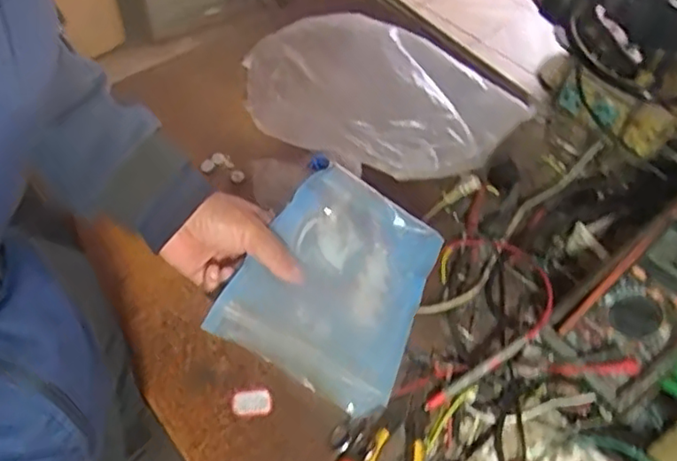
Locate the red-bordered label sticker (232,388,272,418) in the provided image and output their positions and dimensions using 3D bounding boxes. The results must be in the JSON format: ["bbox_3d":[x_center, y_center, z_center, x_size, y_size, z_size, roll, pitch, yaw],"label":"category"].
[{"bbox_3d":[-0.084,0.167,0.617,0.038,0.006,0.026,-3,53,-4],"label":"red-bordered label sticker"}]

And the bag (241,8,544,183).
[{"bbox_3d":[0.051,-0.163,0.755,0.311,0.093,0.169,21,55,14],"label":"bag"}]

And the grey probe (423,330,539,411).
[{"bbox_3d":[0.134,0.133,0.602,0.128,0.012,0.013,-40,48,19],"label":"grey probe"}]

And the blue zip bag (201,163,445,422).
[{"bbox_3d":[0.000,0.045,0.555,0.155,0.023,0.197,31,55,-4],"label":"blue zip bag"}]

